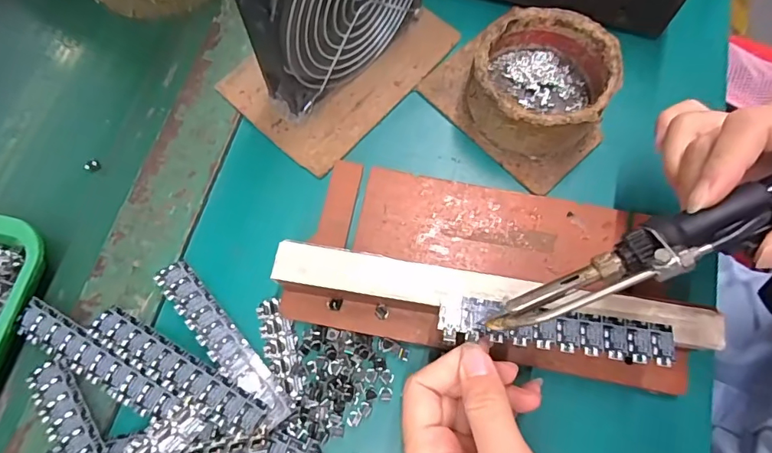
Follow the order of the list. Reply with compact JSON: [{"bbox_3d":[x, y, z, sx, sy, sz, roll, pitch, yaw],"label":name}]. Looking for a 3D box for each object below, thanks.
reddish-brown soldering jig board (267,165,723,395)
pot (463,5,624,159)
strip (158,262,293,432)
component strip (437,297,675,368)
[{"bbox_3d":[0.054,0.017,0.254,0.203,0.036,0.099,11,71,4],"label":"reddish-brown soldering jig board"},{"bbox_3d":[0.094,-0.087,0.290,0.079,0.041,0.083,0,71,0],"label":"pot"},{"bbox_3d":[-0.089,0.061,0.255,0.019,0.004,0.107,-34,71,-34],"label":"strip"},{"bbox_3d":[0.080,0.049,0.223,0.108,0.004,0.020,6,71,3],"label":"component strip"}]

